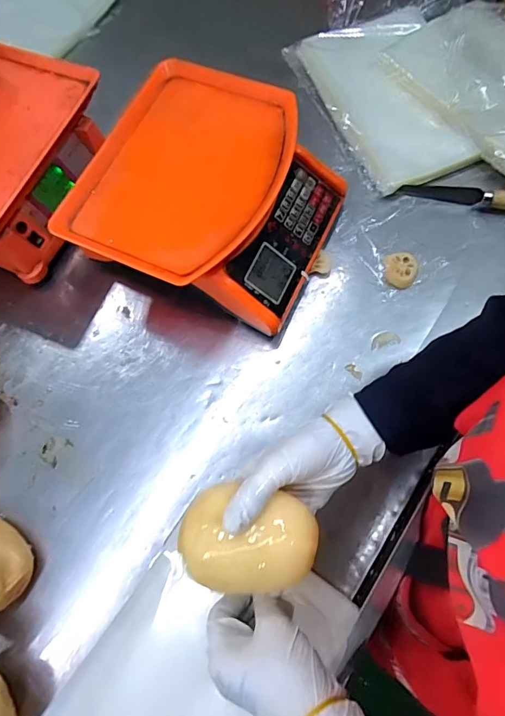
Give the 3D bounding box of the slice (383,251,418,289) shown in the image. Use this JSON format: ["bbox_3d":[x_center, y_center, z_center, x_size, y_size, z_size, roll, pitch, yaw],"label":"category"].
[{"bbox_3d":[0.195,-0.118,0.570,0.043,0.012,0.051,15,74,10],"label":"slice"}]

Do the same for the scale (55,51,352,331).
[{"bbox_3d":[-0.055,-0.200,0.554,0.292,0.122,0.278,23,75,12],"label":"scale"}]

